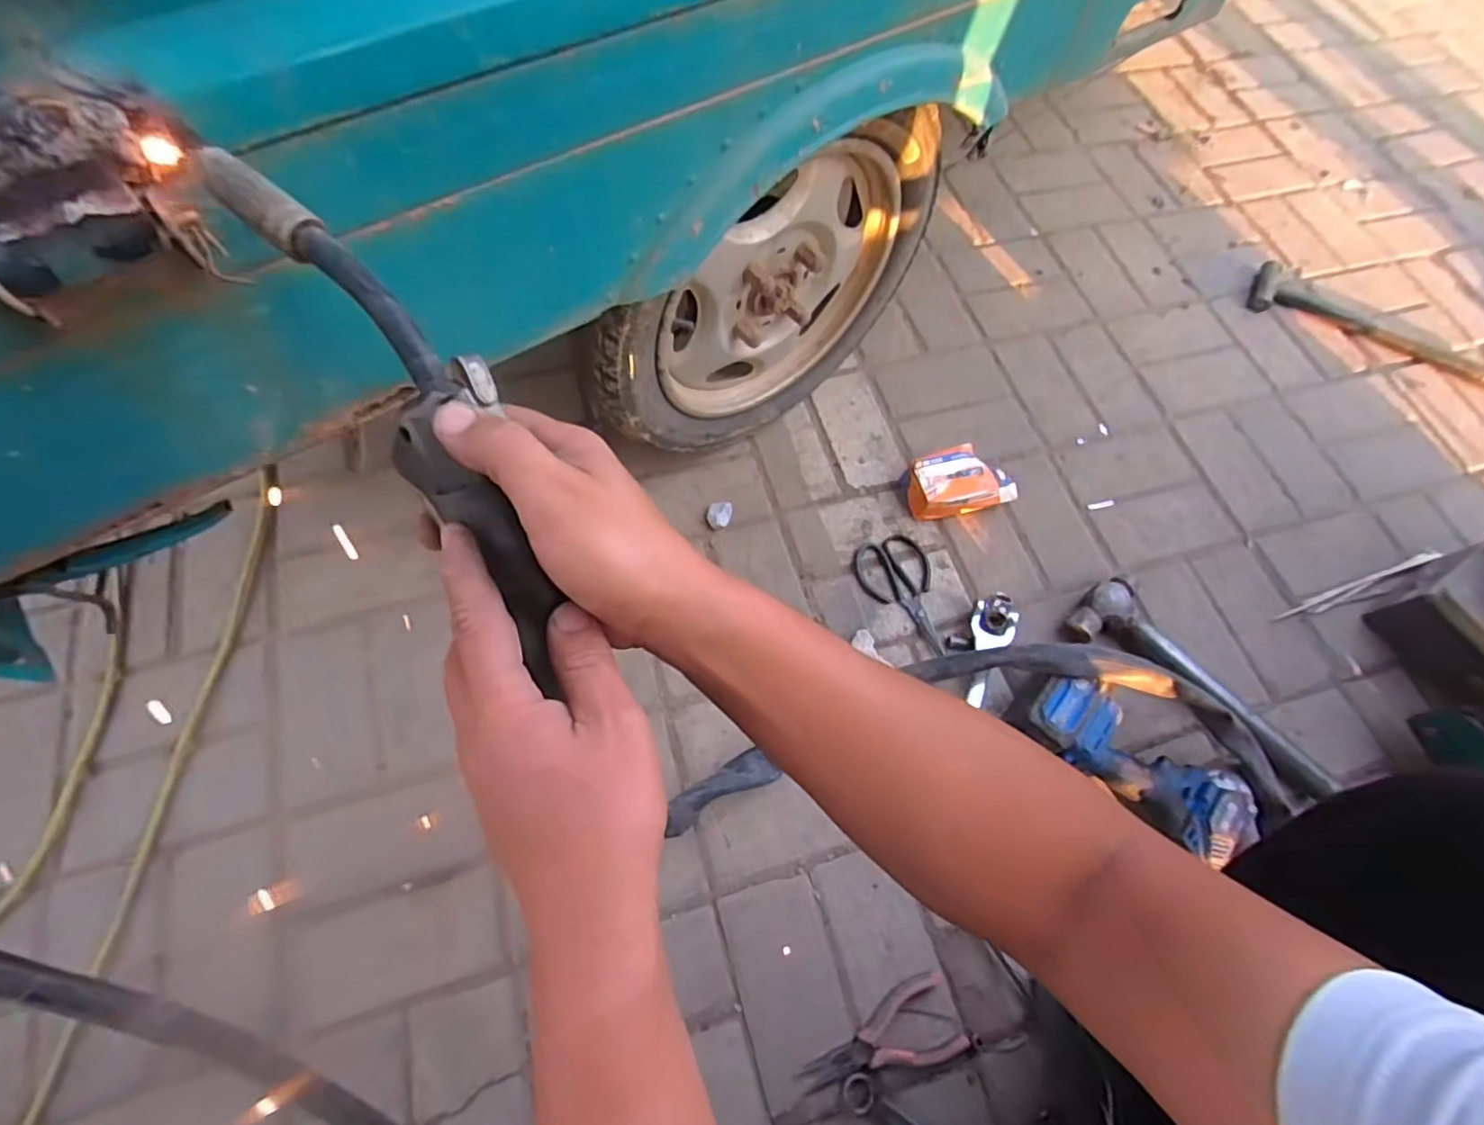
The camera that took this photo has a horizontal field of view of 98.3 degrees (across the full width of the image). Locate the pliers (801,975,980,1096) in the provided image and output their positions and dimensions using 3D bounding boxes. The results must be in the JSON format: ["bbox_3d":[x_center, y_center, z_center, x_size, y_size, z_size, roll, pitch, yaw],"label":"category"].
[{"bbox_3d":[0.136,0.438,0.604,0.164,0.014,0.070,-8,66,-6],"label":"pliers"}]

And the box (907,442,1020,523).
[{"bbox_3d":[0.281,-0.107,0.839,0.136,0.053,0.088,-14,67,-9],"label":"box"}]

